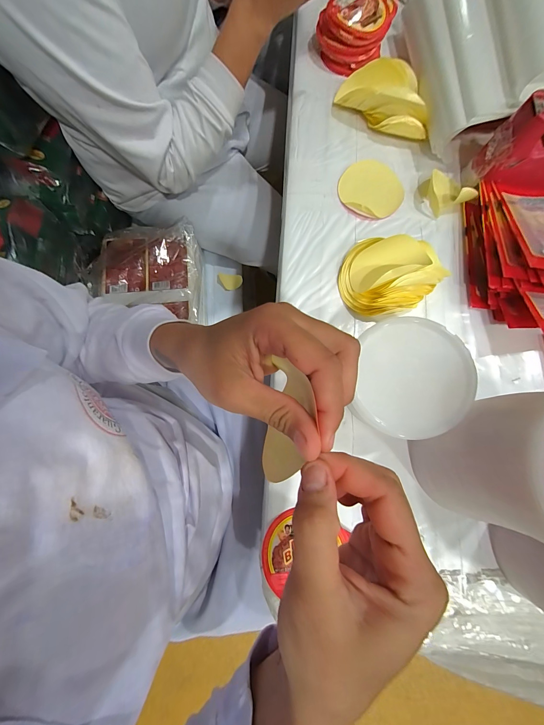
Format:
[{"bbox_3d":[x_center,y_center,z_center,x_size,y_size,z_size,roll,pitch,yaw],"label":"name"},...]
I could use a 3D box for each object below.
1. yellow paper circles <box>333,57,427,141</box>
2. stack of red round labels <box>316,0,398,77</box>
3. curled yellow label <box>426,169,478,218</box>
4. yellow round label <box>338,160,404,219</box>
[{"bbox_3d":[0.181,-0.402,0.417,0.148,0.048,0.083,38,80,7],"label":"yellow paper circles"},{"bbox_3d":[0.138,-0.536,0.440,0.106,0.051,0.103,-21,79,-5],"label":"stack of red round labels"},{"bbox_3d":[0.258,-0.252,0.394,0.056,0.028,0.070,4,78,0],"label":"curled yellow label"},{"bbox_3d":[0.149,-0.259,0.404,0.092,0.008,0.094,0,78,-1],"label":"yellow round label"}]

